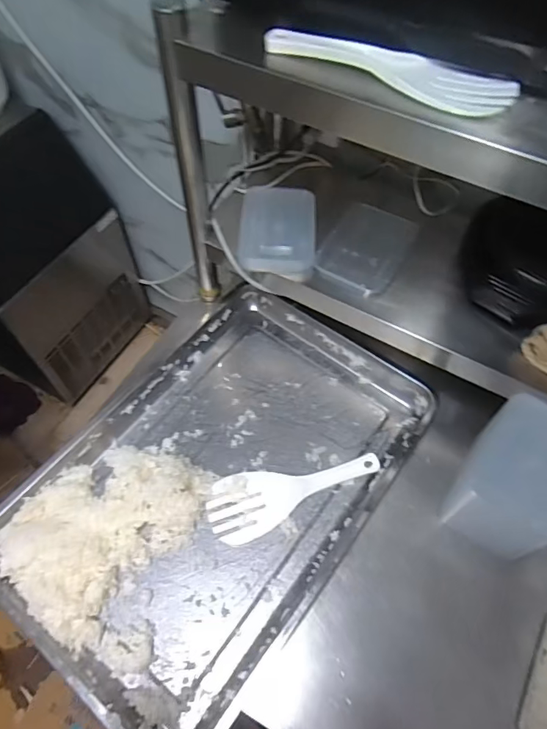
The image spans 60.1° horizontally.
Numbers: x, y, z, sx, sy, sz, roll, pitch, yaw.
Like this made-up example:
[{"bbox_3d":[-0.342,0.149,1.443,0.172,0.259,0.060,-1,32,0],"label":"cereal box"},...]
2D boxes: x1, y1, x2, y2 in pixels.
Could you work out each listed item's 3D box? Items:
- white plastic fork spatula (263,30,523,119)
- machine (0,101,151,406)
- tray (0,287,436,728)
[{"bbox_3d":[0.116,-0.299,0.474,0.246,0.025,0.053,24,61,14],"label":"white plastic fork spatula"},{"bbox_3d":[-0.735,-0.301,1.384,0.392,0.707,0.476,29,63,17],"label":"machine"},{"bbox_3d":[-0.072,0.152,0.668,0.393,0.053,0.581,33,64,18],"label":"tray"}]

